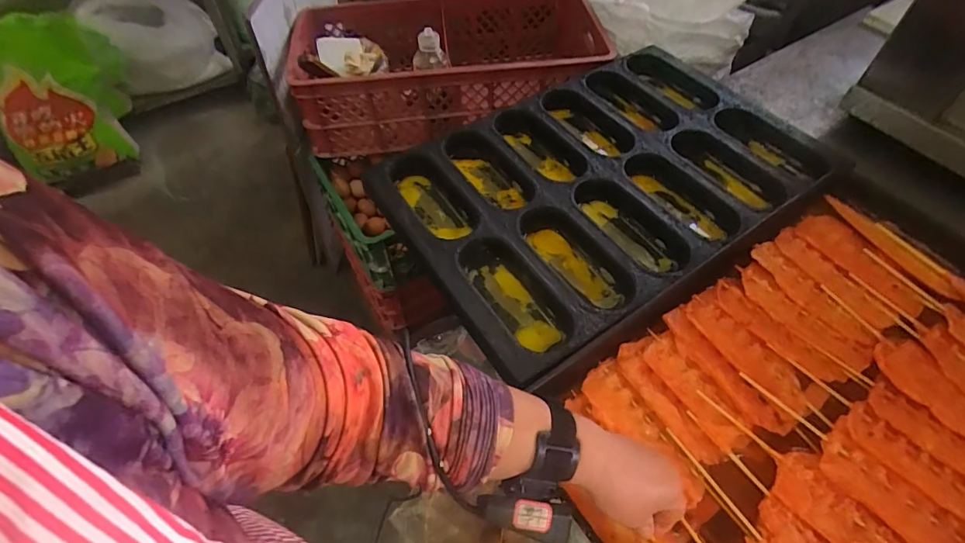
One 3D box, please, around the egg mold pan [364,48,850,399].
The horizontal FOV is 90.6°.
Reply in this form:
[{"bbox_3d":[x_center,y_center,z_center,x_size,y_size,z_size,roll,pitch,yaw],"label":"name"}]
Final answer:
[{"bbox_3d":[0.182,-0.140,0.710,0.622,0.062,0.403,-31,59,-19],"label":"egg mold pan"}]

